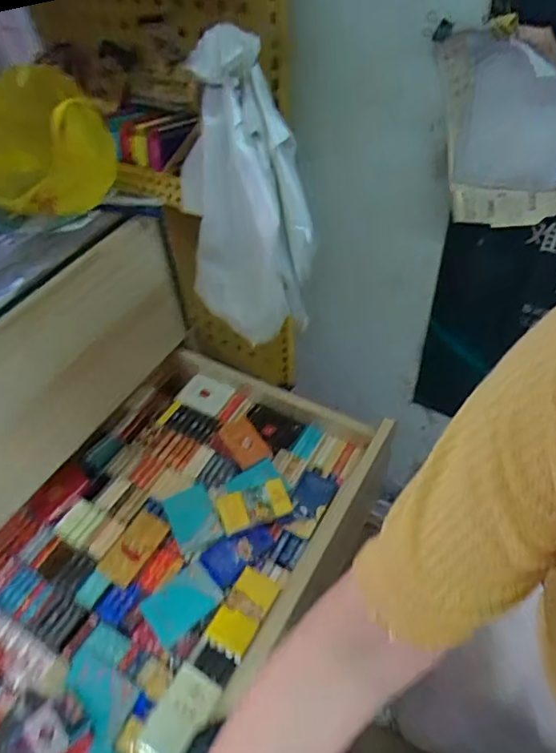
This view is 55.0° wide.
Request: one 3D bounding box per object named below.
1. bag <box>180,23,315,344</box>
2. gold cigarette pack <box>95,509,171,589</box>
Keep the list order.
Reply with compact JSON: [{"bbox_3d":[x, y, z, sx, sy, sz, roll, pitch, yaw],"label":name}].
[{"bbox_3d":[-0.044,-0.219,0.667,0.168,0.342,0.147,-2,48,4],"label":"bag"},{"bbox_3d":[-0.207,0.243,0.767,0.068,0.017,0.101,23,54,24],"label":"gold cigarette pack"}]

